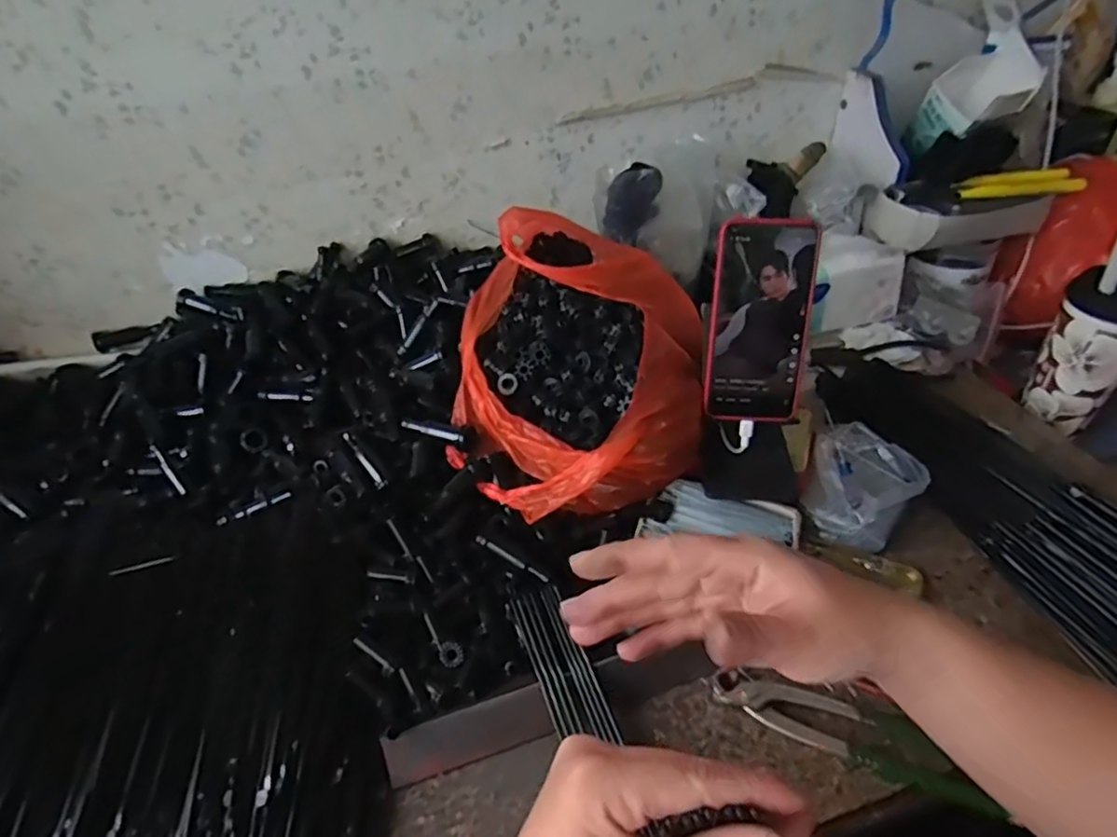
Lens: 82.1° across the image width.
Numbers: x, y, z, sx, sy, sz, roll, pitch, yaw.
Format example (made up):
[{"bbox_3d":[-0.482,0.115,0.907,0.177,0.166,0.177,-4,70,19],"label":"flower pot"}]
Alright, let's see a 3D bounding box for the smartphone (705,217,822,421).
[{"bbox_3d":[0.164,-0.078,0.522,0.077,0.160,0.007,2,19,4],"label":"smartphone"}]

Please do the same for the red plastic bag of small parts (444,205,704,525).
[{"bbox_3d":[0.018,-0.056,0.581,0.214,0.145,0.280,2,42,7],"label":"red plastic bag of small parts"}]

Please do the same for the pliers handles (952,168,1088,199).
[{"bbox_3d":[0.528,-0.270,0.736,0.129,0.021,0.024,1,42,6],"label":"pliers handles"}]

